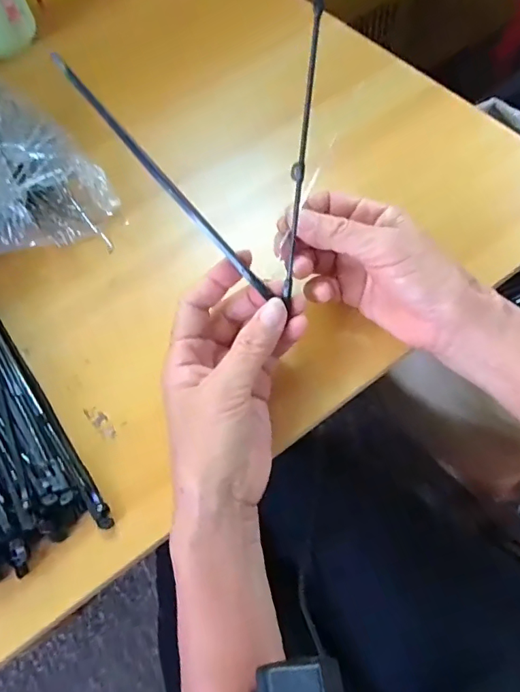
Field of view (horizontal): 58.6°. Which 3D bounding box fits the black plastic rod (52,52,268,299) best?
[{"bbox_3d":[-0.052,-0.090,0.259,0.006,0.008,0.169,-45,99,-15],"label":"black plastic rod"}]

